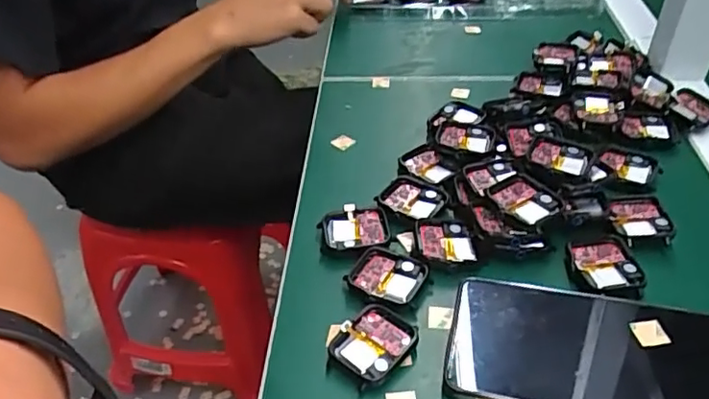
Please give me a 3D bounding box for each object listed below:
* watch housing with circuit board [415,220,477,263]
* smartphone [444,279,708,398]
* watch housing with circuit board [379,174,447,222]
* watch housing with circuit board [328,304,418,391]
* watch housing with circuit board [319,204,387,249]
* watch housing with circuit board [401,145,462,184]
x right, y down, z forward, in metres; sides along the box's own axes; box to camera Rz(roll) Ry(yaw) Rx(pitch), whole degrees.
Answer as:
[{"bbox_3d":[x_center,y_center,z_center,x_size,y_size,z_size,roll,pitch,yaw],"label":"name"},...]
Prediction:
[{"bbox_3d":[0.058,0.025,0.377,0.036,0.006,0.037,-4,42,0],"label":"watch housing with circuit board"},{"bbox_3d":[0.133,0.083,0.307,0.163,0.016,0.076,7,43,13],"label":"smartphone"},{"bbox_3d":[0.042,-0.001,0.410,0.040,0.008,0.038,22,48,26],"label":"watch housing with circuit board"},{"bbox_3d":[0.011,0.080,0.324,0.045,0.010,0.037,-35,50,-30],"label":"watch housing with circuit board"},{"bbox_3d":[0.000,0.018,0.390,0.044,0.008,0.035,-4,42,0],"label":"watch housing with circuit board"},{"bbox_3d":[0.055,-0.026,0.435,0.043,0.006,0.030,29,51,32],"label":"watch housing with circuit board"}]

